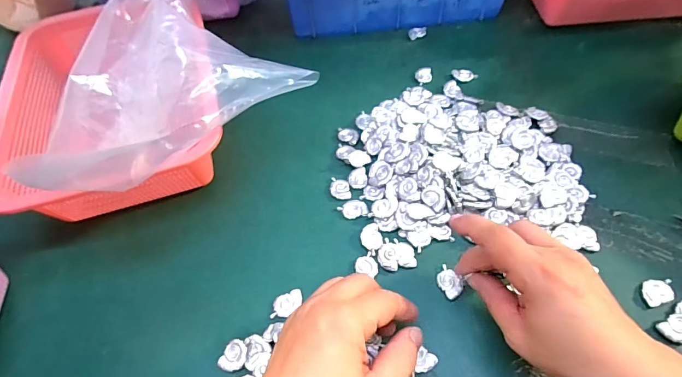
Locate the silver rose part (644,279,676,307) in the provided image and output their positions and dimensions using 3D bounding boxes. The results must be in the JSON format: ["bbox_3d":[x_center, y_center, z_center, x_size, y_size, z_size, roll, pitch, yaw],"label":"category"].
[{"bbox_3d":[0.245,0.080,0.292,0.023,0.004,0.021,-2,56,3],"label":"silver rose part"}]

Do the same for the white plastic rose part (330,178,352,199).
[{"bbox_3d":[0.000,0.000,0.363,0.019,0.004,0.023,-1,56,4],"label":"white plastic rose part"}]

